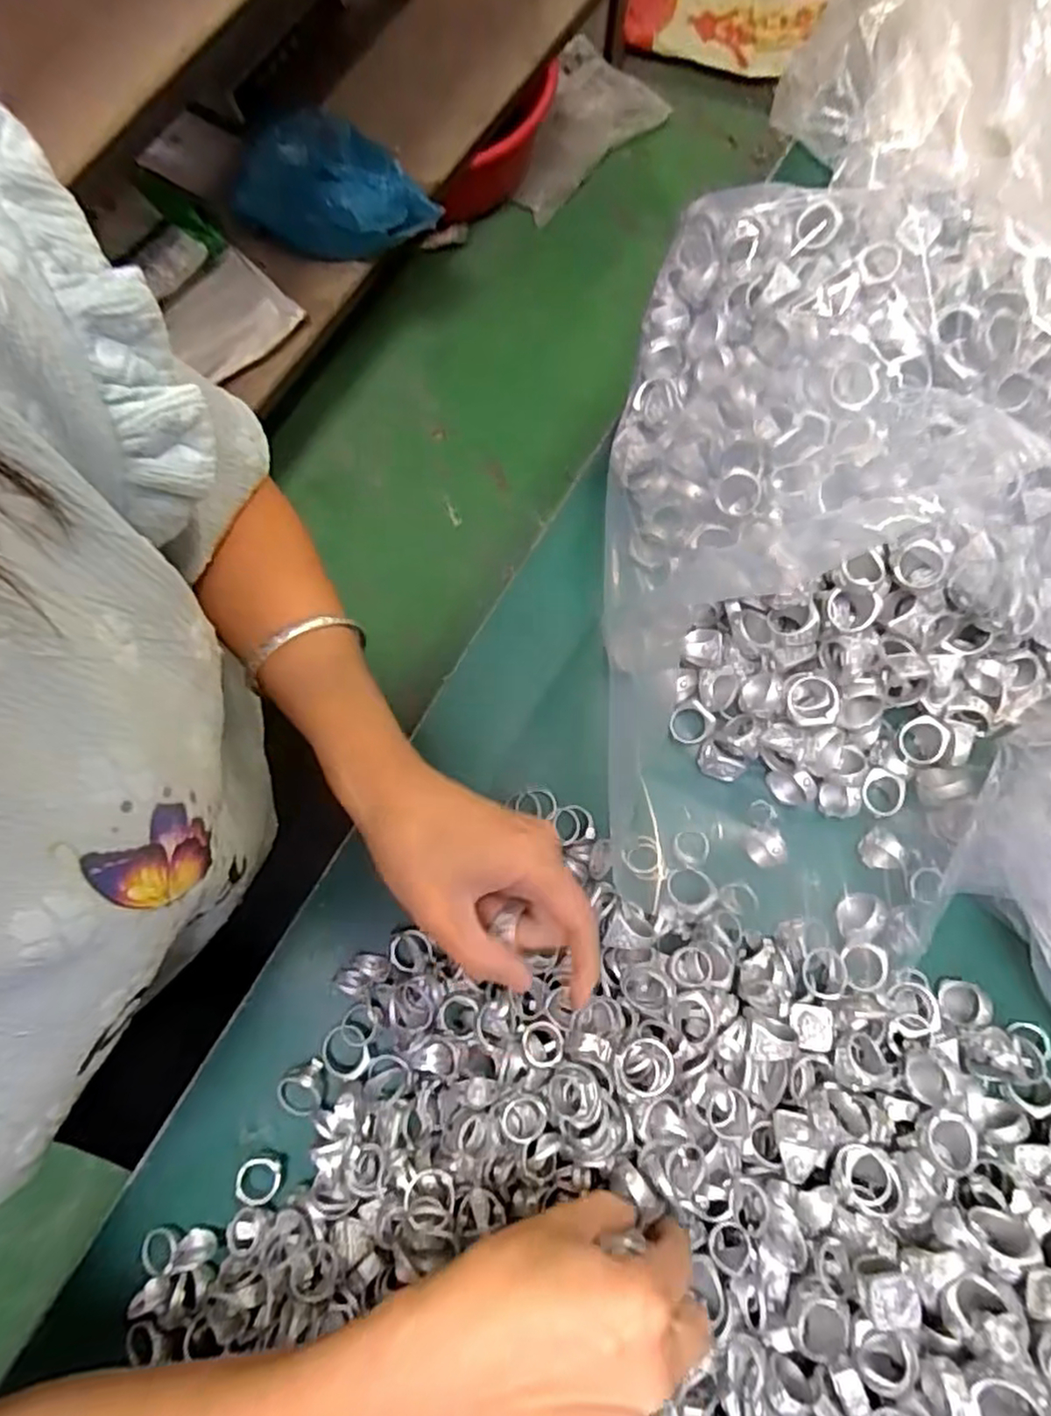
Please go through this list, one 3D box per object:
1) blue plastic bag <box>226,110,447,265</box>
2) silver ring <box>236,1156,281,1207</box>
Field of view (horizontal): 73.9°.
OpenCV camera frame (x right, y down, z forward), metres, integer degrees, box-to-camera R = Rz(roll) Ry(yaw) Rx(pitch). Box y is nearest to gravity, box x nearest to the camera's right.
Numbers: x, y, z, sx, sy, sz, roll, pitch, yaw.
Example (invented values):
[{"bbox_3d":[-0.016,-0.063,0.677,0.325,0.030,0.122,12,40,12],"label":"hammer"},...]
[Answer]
[{"bbox_3d":[-0.269,-0.755,1.013,0.273,0.111,0.146,16,79,2],"label":"blue plastic bag"},{"bbox_3d":[-0.135,0.239,0.353,0.022,0.008,0.021,6,74,-22],"label":"silver ring"}]

